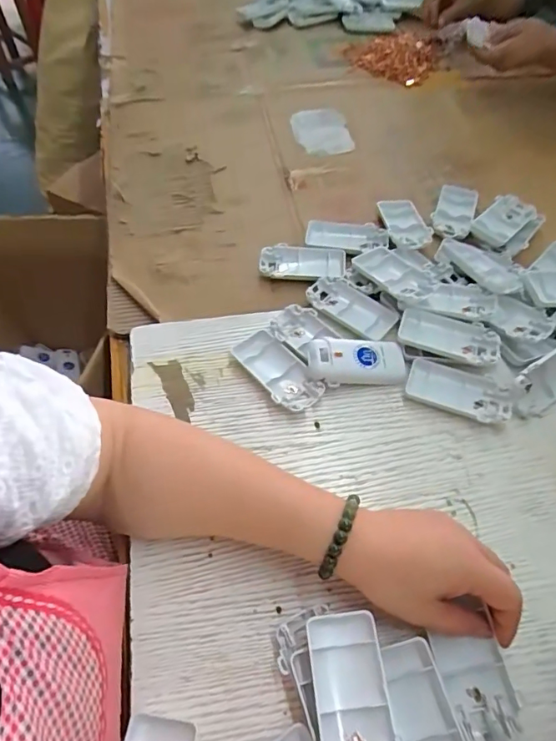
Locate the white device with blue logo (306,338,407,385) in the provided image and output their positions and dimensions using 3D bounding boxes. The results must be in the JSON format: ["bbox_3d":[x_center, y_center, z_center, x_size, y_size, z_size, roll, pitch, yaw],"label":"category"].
[{"bbox_3d":[0.076,-0.010,0.461,0.096,0.016,0.046,-2,73,-10],"label":"white device with blue logo"}]

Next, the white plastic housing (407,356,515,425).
[{"bbox_3d":[0.170,0.020,0.454,0.094,0.012,0.047,20,60,14],"label":"white plastic housing"}]

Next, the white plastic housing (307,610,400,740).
[{"bbox_3d":[0.046,0.205,0.300,0.047,0.020,0.093,-8,58,-1],"label":"white plastic housing"}]

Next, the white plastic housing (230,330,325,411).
[{"bbox_3d":[-0.001,0.000,0.466,0.044,0.015,0.094,-33,62,-19],"label":"white plastic housing"}]

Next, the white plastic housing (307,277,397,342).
[{"bbox_3d":[0.076,-0.067,0.502,0.094,0.016,0.050,32,63,20],"label":"white plastic housing"}]

